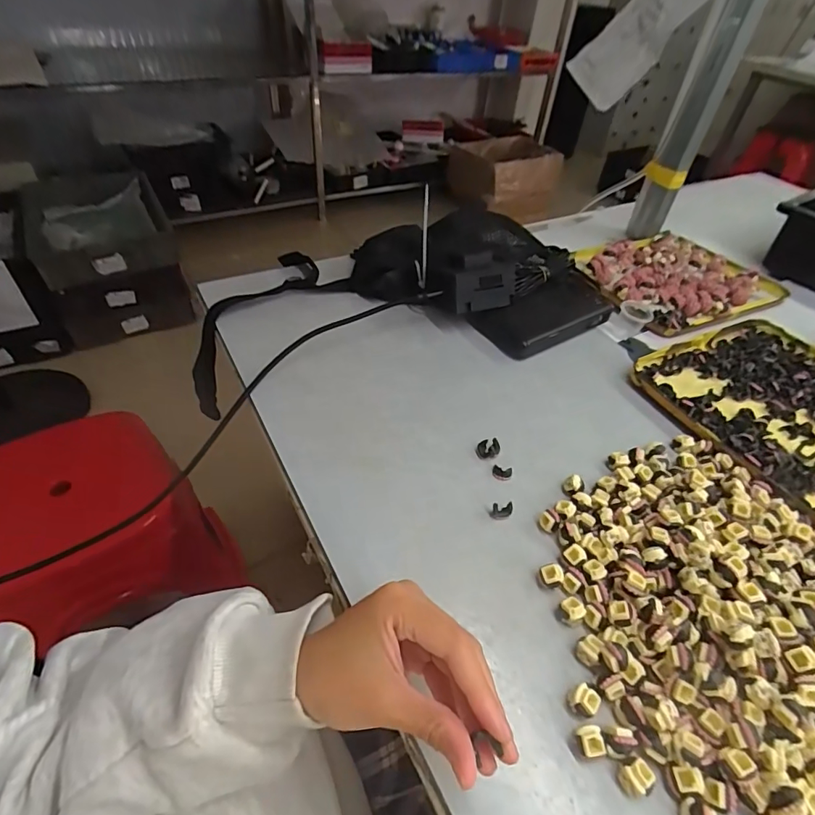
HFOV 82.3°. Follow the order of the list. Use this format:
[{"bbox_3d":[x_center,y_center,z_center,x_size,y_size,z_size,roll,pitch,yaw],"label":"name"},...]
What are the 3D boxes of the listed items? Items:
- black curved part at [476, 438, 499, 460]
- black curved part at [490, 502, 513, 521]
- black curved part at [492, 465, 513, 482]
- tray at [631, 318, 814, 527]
[{"bbox_3d":[0.071,0.035,0.407,0.021,0.009,0.015,2,43,-3],"label":"black curved part"},{"bbox_3d":[0.073,0.081,0.363,0.017,0.009,0.009,-1,43,-6],"label":"black curved part"},{"bbox_3d":[0.080,0.055,0.393,0.016,0.004,0.012,16,44,12],"label":"black curved part"},{"bbox_3d":[0.386,0.001,0.465,0.242,0.015,0.240,-17,47,-22],"label":"tray"}]

